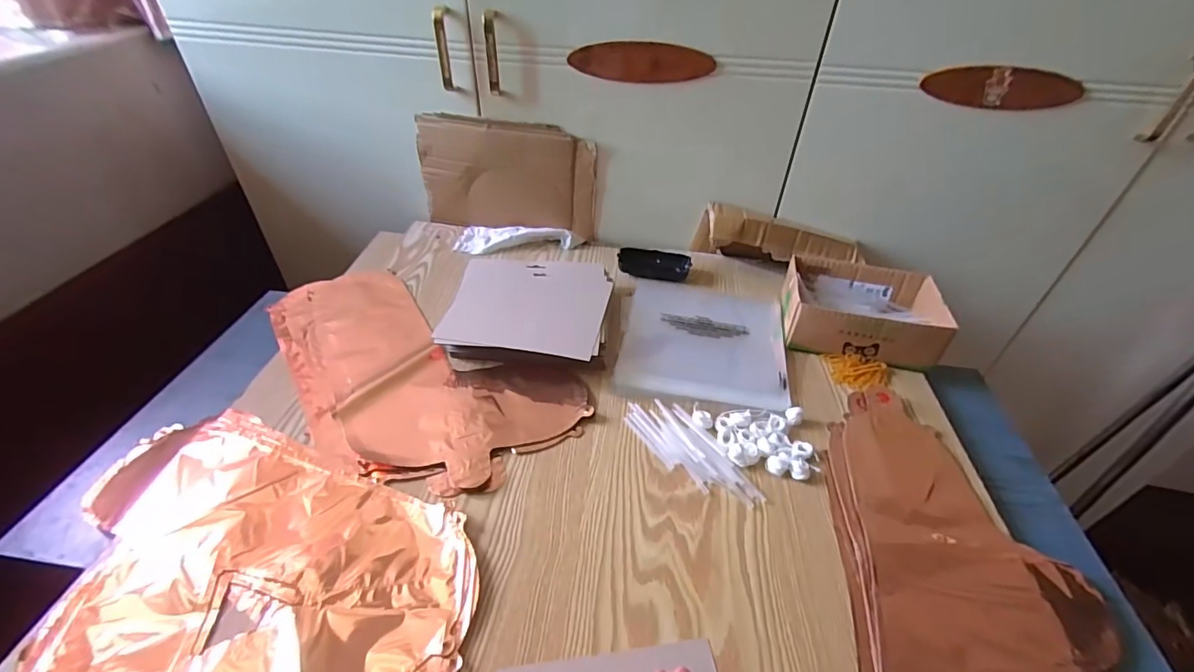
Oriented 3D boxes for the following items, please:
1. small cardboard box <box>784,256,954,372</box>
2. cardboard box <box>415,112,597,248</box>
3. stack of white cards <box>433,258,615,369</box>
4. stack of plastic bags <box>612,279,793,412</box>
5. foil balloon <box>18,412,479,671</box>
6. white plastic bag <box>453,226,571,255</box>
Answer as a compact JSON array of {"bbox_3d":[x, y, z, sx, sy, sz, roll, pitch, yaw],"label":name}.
[{"bbox_3d":[0.344,-0.041,0.664,0.183,0.059,0.156,11,41,10],"label":"small cardboard box"},{"bbox_3d":[-0.140,-0.241,0.781,0.271,0.173,0.022,6,41,4],"label":"cardboard box"},{"bbox_3d":[-0.084,-0.034,0.649,0.195,0.037,0.180,6,41,4],"label":"stack of white cards"},{"bbox_3d":[0.138,0.004,0.648,0.201,0.011,0.211,8,41,7],"label":"stack of plastic bags"},{"bbox_3d":[-0.283,0.218,0.378,0.355,0.017,0.375,-1,41,-4],"label":"foil balloon"},{"bbox_3d":[-0.132,-0.156,0.803,0.178,0.024,0.073,5,41,3],"label":"white plastic bag"}]

